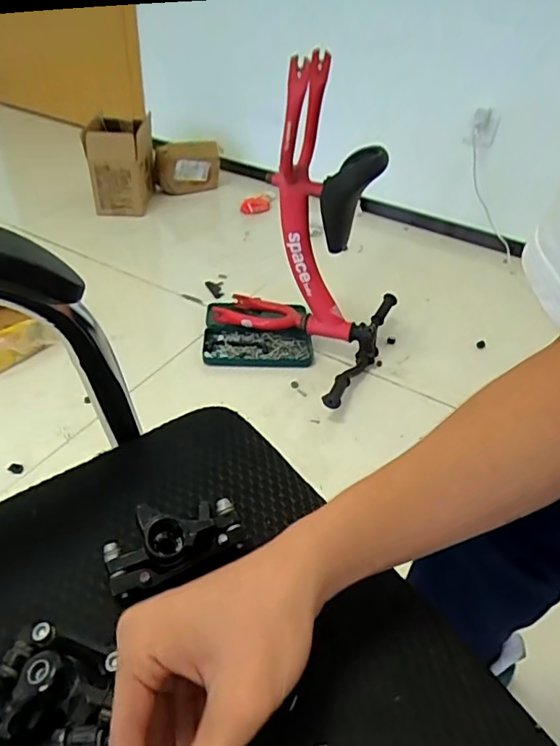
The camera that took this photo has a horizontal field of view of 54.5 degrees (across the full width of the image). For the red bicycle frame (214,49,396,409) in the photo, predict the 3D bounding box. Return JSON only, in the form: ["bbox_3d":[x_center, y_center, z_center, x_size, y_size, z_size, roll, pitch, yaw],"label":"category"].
[{"bbox_3d":[0.066,-0.300,1.134,0.369,0.581,0.331,26,46,23],"label":"red bicycle frame"}]

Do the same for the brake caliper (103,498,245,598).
[{"bbox_3d":[-0.067,0.101,0.340,0.087,0.038,0.043,-20,47,-23],"label":"brake caliper"}]

